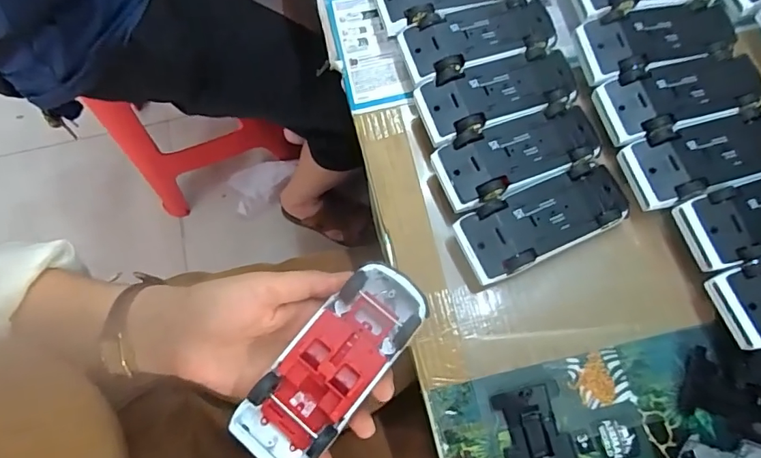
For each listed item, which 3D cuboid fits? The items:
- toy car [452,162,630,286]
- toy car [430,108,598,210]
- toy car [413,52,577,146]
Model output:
[{"bbox_3d":[0.119,-0.003,0.360,0.121,0.042,0.051,-23,74,-6],"label":"toy car"},{"bbox_3d":[0.107,-0.052,0.374,0.124,0.042,0.054,-20,74,-5],"label":"toy car"},{"bbox_3d":[0.093,-0.102,0.389,0.121,0.041,0.053,-16,74,-4],"label":"toy car"}]

